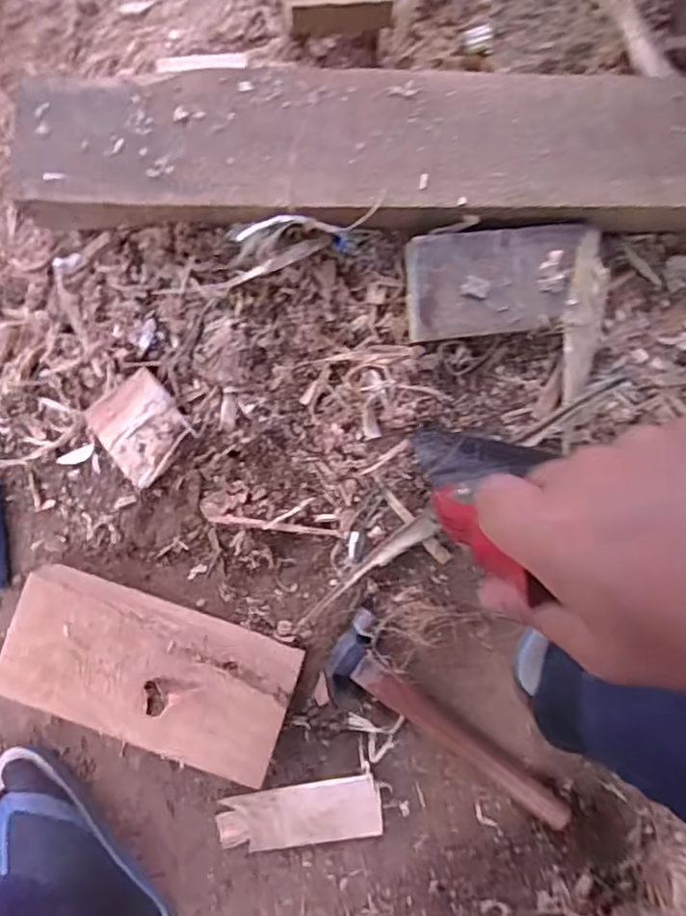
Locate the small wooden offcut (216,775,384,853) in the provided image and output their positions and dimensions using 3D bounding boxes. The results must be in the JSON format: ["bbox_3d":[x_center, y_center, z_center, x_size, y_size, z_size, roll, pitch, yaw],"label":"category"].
[{"bbox_3d":[-0.041,0.344,0.611,0.154,0.013,0.058,-7,91,-4],"label":"small wooden offcut"}]

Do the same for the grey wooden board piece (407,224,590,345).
[{"bbox_3d":[0.139,-0.161,0.584,0.153,0.028,0.090,-8,104,-4],"label":"grey wooden board piece"}]

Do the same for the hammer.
[{"bbox_3d":[0.102,0.267,0.616,0.274,0.023,0.078,39,88,-4],"label":"hammer"}]

